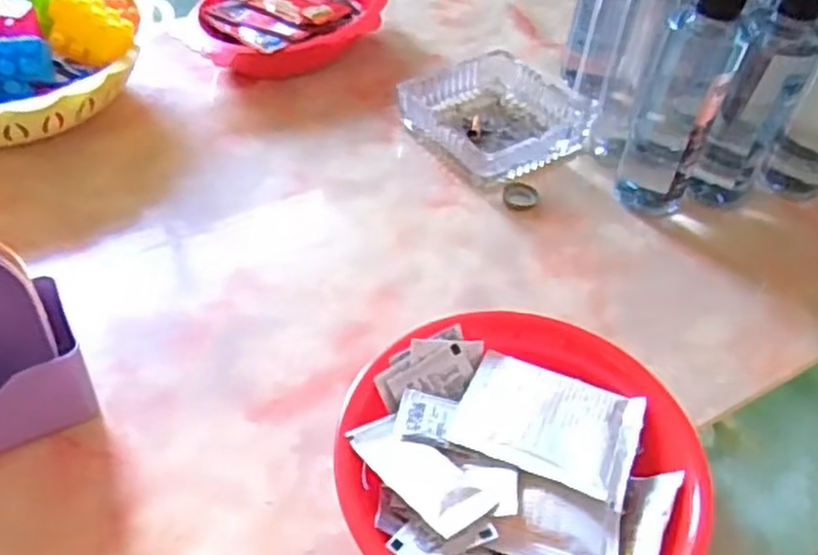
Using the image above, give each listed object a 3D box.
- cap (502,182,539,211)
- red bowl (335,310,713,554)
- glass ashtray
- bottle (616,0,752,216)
[{"bbox_3d":[0.087,-0.065,0.600,0.025,0.009,0.024,2,47,-2],"label":"cap"},{"bbox_3d":[0.059,0.103,0.417,0.183,0.041,0.188,2,47,-2],"label":"red bowl"},{"bbox_3d":[0.075,-0.138,0.650,0.134,0.032,0.129,-29,56,-28],"label":"glass ashtray"},{"bbox_3d":[0.198,-0.127,0.556,0.057,0.171,0.044,21,49,15],"label":"bottle"}]

